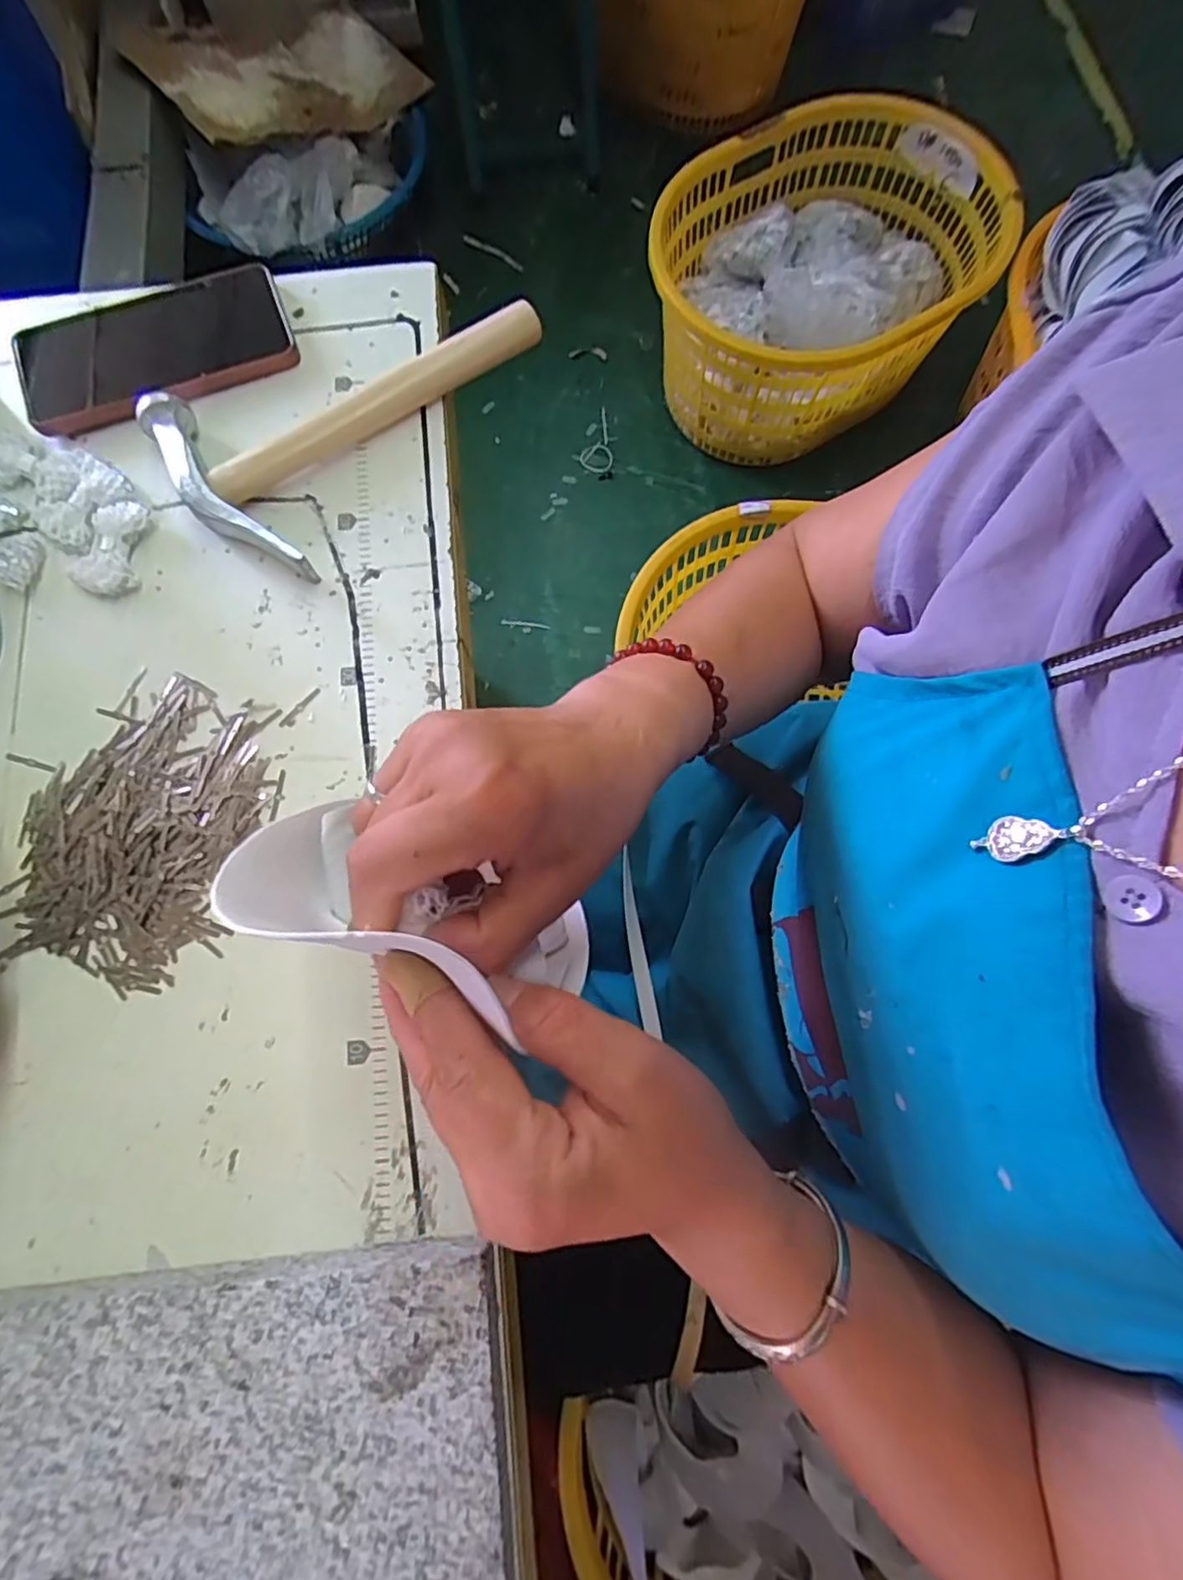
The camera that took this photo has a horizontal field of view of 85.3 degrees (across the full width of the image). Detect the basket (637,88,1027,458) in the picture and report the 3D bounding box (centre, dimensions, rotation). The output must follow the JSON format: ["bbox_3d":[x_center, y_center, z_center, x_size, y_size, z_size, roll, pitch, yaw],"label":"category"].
[{"bbox_3d":[0.414,-0.923,1.208,0.498,0.286,0.673,39,79,10],"label":"basket"}]

